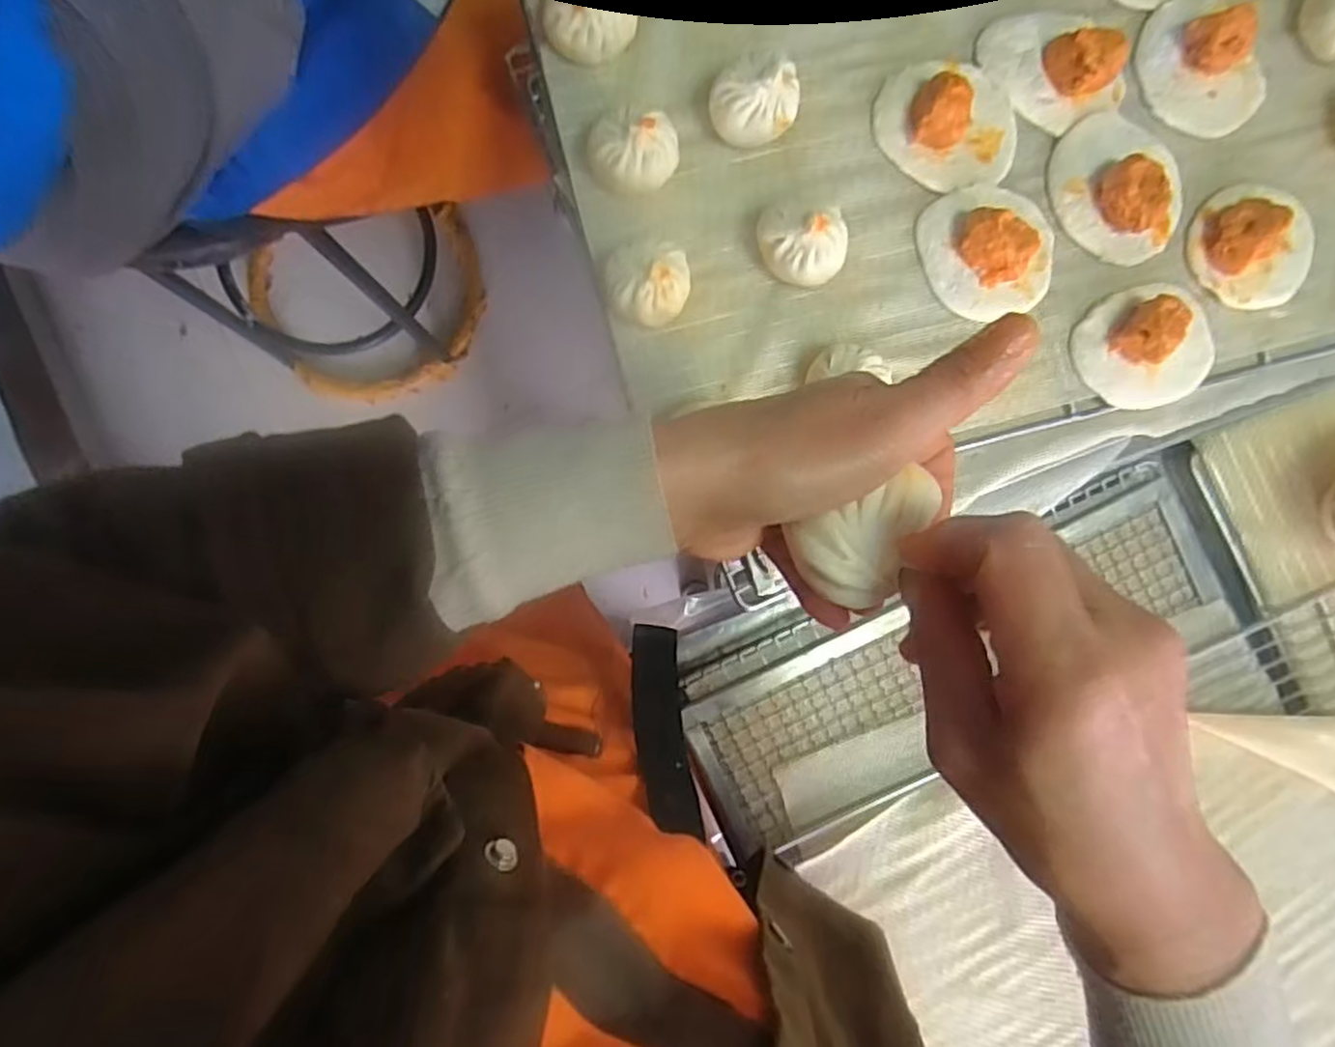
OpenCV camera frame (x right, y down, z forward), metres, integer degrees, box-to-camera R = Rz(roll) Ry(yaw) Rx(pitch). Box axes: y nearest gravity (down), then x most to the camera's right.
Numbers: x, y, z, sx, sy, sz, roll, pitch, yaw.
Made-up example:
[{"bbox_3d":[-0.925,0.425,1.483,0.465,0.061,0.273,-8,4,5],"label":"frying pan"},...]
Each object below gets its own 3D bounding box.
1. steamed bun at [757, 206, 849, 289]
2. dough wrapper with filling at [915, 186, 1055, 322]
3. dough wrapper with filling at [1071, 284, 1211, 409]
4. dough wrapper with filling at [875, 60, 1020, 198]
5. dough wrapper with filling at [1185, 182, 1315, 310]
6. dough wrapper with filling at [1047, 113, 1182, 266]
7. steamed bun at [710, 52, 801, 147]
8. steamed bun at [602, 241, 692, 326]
[{"bbox_3d":[0.087,-0.178,0.469,0.056,0.040,0.051,-2,90,-4],"label":"steamed bun"},{"bbox_3d":[0.216,-0.183,0.489,0.084,0.027,0.086,-17,92,-3],"label":"dough wrapper with filling"},{"bbox_3d":[0.327,-0.119,0.495,0.093,0.035,0.080,-21,92,-3],"label":"dough wrapper with filling"},{"bbox_3d":[0.188,-0.265,0.482,0.091,0.030,0.083,-13,91,-3],"label":"dough wrapper with filling"},{"bbox_3d":[0.403,-0.191,0.505,0.083,0.024,0.083,0,91,-3],"label":"dough wrapper with filling"},{"bbox_3d":[0.305,-0.227,0.492,0.082,0.029,0.100,-36,92,-2],"label":"dough wrapper with filling"},{"bbox_3d":[0.055,-0.263,0.466,0.047,0.041,0.048,0,90,-4],"label":"steamed bun"},{"bbox_3d":[-0.012,-0.151,0.467,0.050,0.038,0.046,0,90,-4],"label":"steamed bun"}]

